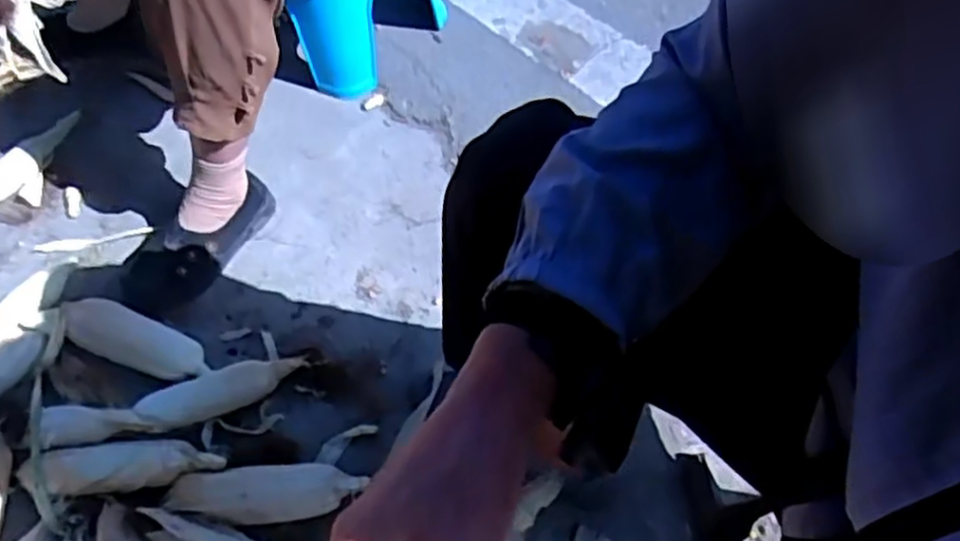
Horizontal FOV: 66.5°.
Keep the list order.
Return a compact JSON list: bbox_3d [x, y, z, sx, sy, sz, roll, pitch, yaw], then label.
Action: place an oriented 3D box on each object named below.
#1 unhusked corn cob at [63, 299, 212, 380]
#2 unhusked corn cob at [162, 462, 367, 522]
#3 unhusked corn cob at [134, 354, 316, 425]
[{"bbox_3d":[-0.443,0.089,0.944,0.204,0.050,0.068,17,61,10],"label":"unhusked corn cob"},{"bbox_3d":[-0.242,0.255,0.839,0.210,0.057,0.062,-4,60,-3],"label":"unhusked corn cob"},{"bbox_3d":[-0.314,0.149,0.913,0.203,0.048,0.057,-20,62,-11],"label":"unhusked corn cob"}]

